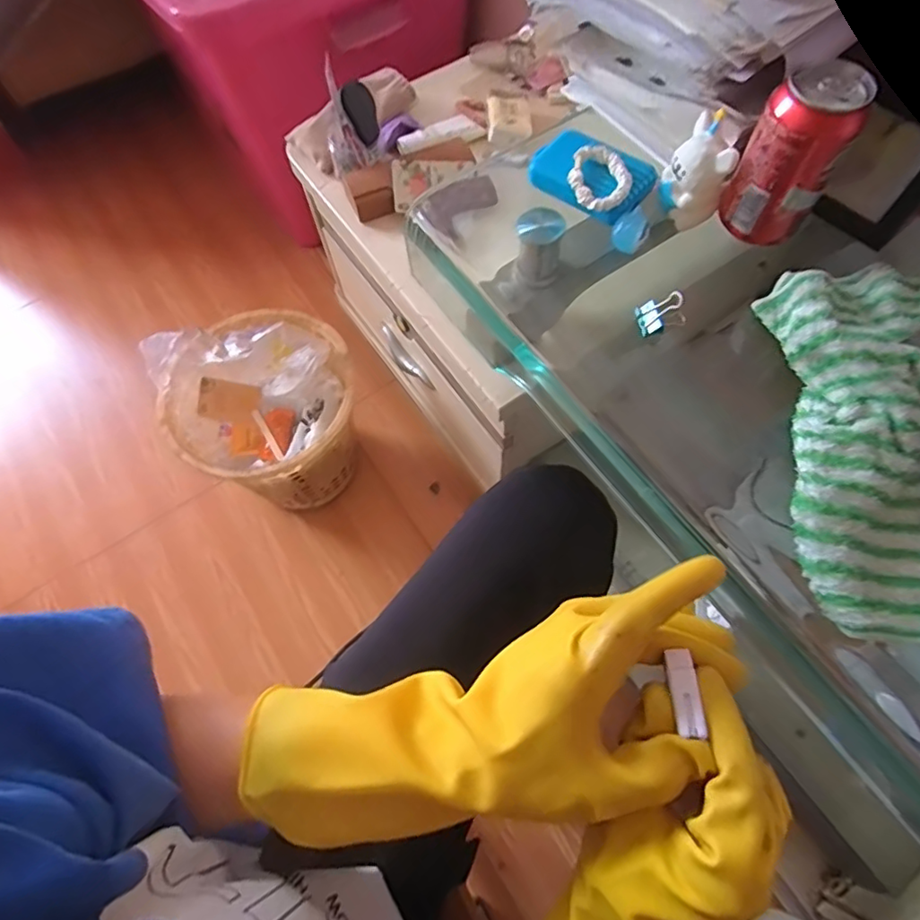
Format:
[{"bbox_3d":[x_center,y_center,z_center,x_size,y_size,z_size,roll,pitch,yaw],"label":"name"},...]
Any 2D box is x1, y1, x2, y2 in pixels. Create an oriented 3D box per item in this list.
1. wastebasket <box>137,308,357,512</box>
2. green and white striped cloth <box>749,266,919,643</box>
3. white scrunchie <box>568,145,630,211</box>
[{"bbox_3d":[-0.267,-0.057,0.838,0.246,0.260,0.246,-1,65,2],"label":"wastebasket"},{"bbox_3d":[0.264,-0.027,0.370,0.110,0.033,0.271,13,67,9],"label":"green and white striped cloth"},{"bbox_3d":[0.115,-0.232,0.459,0.048,0.015,0.056,9,66,7],"label":"white scrunchie"}]

